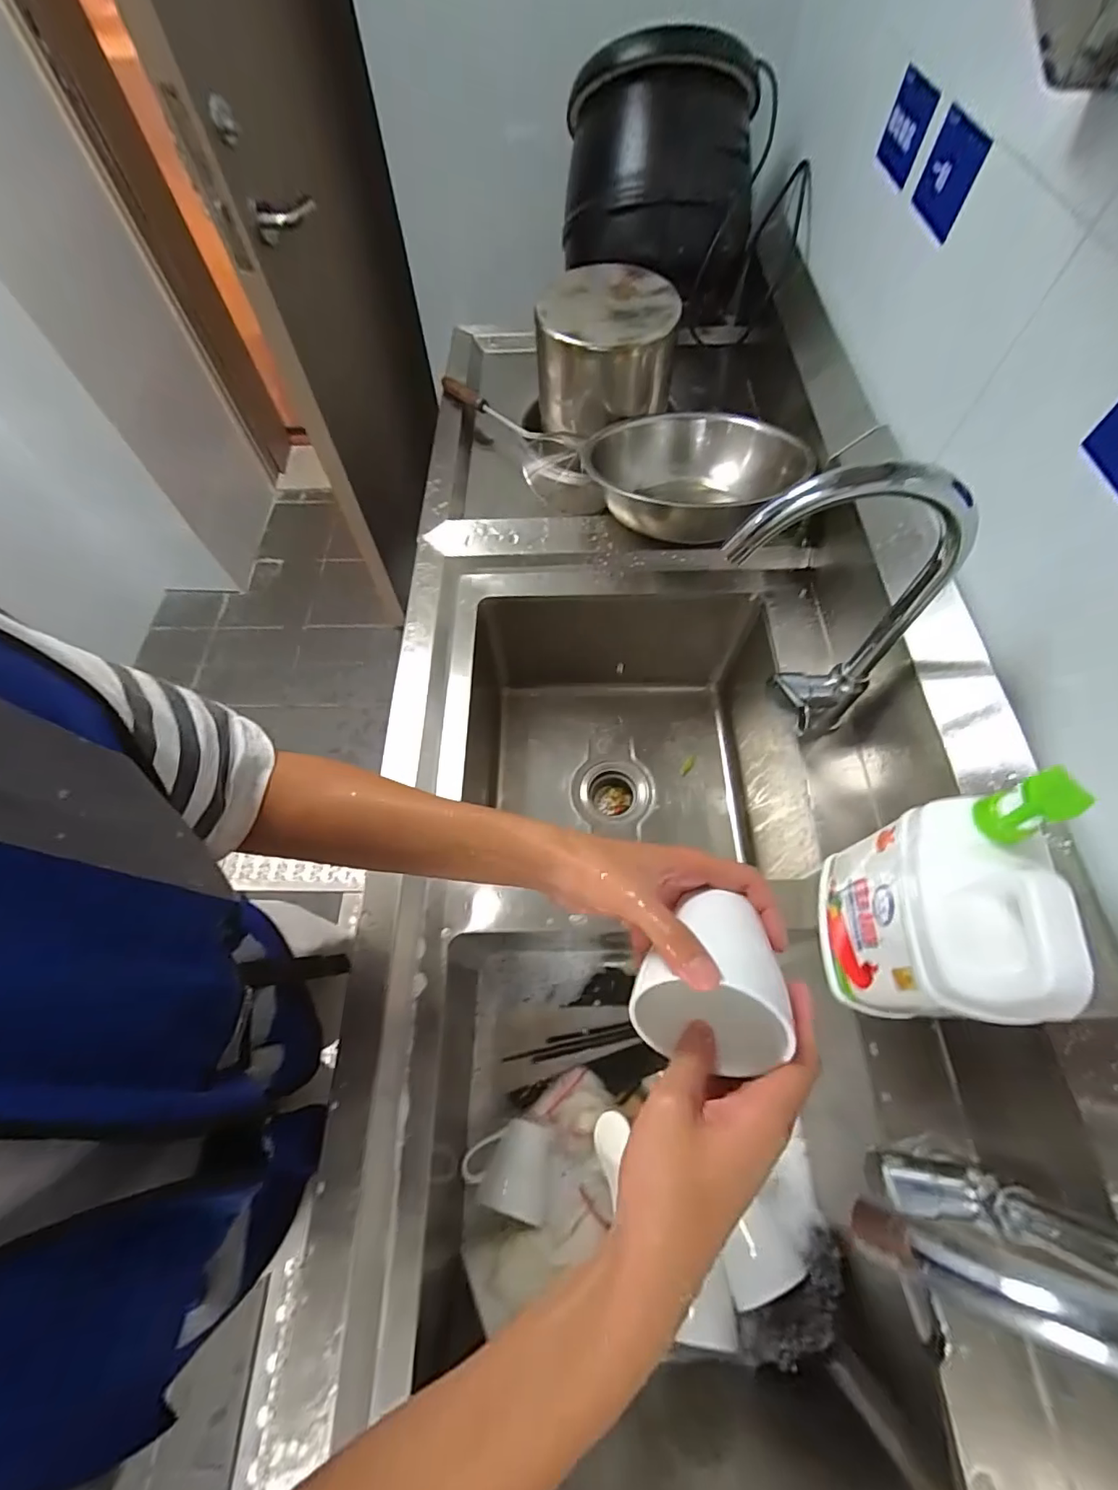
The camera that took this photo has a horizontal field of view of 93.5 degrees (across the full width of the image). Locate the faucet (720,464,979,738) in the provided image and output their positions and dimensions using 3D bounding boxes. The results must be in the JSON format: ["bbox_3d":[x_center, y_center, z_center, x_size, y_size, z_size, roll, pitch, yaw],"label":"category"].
[{"bbox_3d":[0.232,-0.104,0.494,0.186,0.328,0.043,-3,63,-1],"label":"faucet"}]

